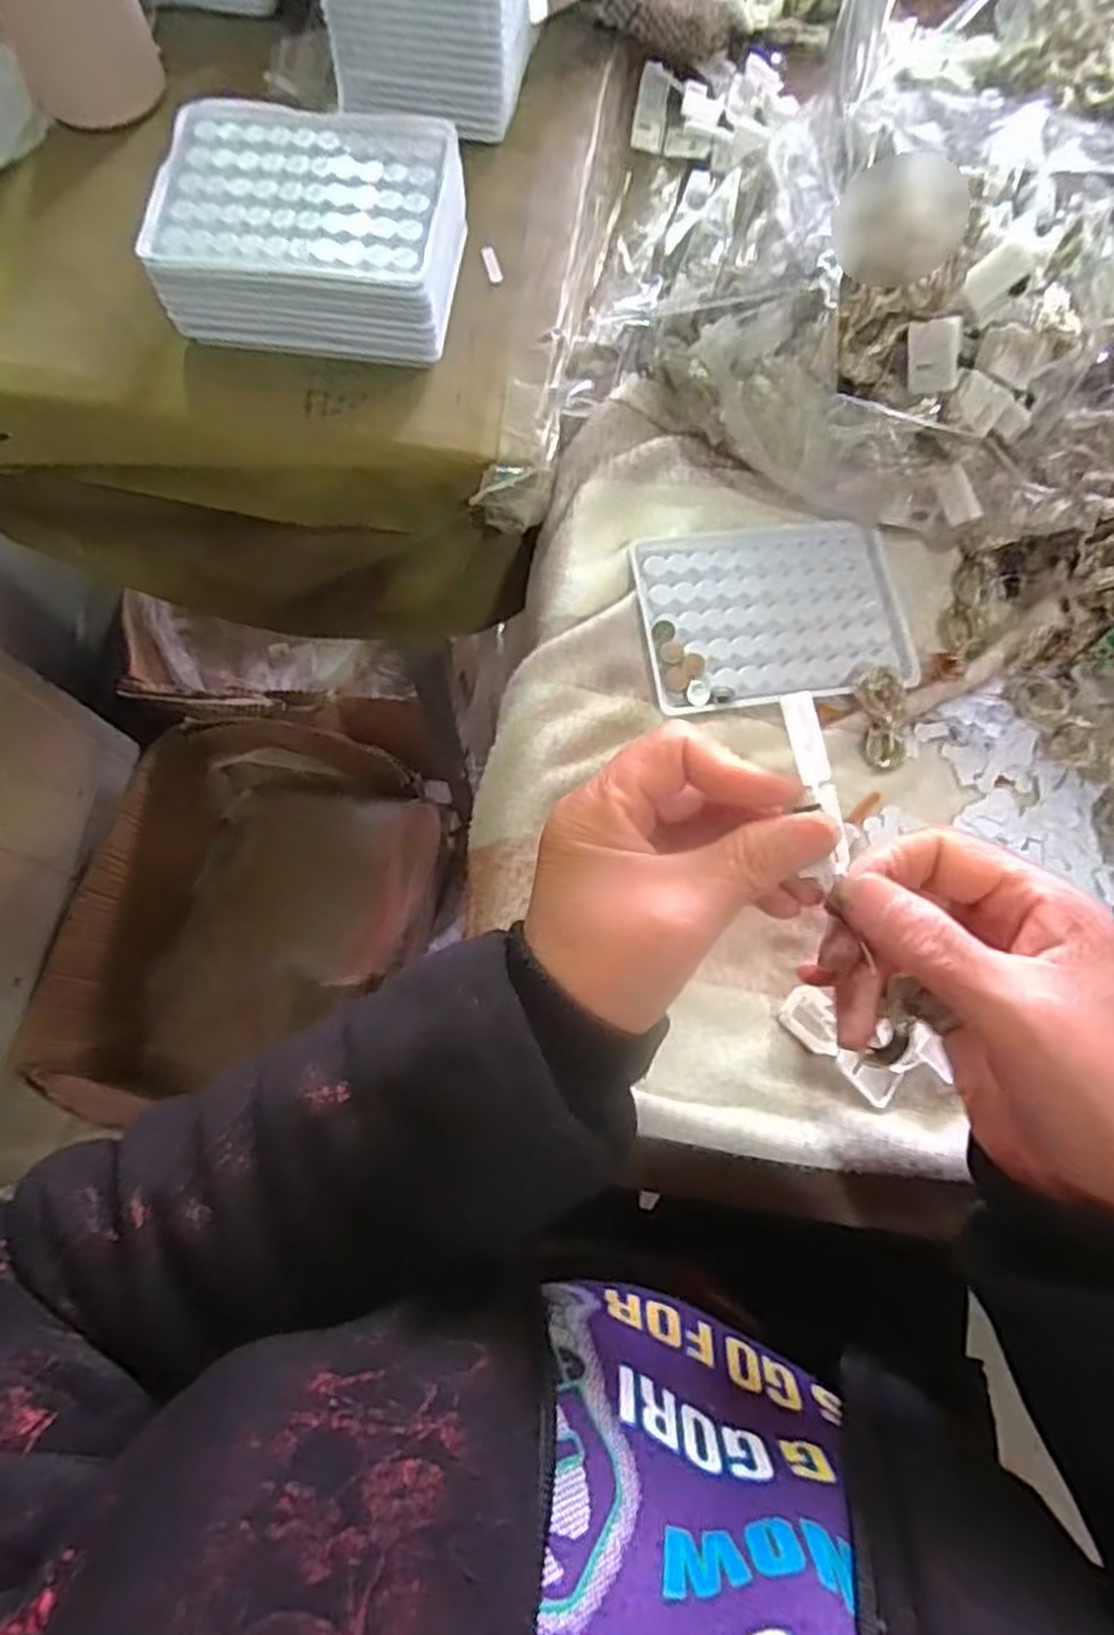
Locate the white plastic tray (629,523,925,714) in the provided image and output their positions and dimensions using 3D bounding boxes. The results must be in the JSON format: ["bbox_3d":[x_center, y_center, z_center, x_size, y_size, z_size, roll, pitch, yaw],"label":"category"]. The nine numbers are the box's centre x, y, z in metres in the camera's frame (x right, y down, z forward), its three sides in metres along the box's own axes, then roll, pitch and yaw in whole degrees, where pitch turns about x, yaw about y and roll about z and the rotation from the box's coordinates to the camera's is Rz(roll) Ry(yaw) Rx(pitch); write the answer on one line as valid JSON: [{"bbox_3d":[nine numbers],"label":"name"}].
[{"bbox_3d":[0.105,-0.102,0.386,0.128,0.014,0.093,-8,74,-4],"label":"white plastic tray"}]

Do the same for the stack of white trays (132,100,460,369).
[{"bbox_3d":[-0.116,-0.278,0.381,0.134,0.054,0.103,8,73,-3],"label":"stack of white trays"}]

